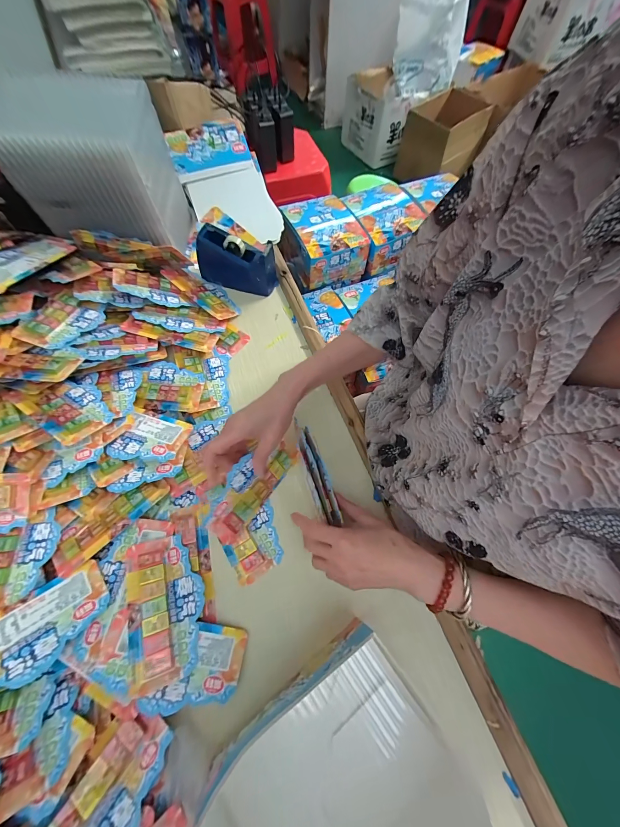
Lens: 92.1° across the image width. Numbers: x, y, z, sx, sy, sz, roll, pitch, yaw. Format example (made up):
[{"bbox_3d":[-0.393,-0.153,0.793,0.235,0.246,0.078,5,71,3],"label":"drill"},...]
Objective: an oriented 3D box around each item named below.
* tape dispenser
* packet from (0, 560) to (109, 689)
[{"bbox_3d":[-0.133,-0.273,0.540,0.141,0.088,0.048,13,66,4],"label":"tape dispenser"},{"bbox_3d":[-0.293,0.228,0.308,0.144,0.004,0.077,-23,59,-31],"label":"packet"}]

